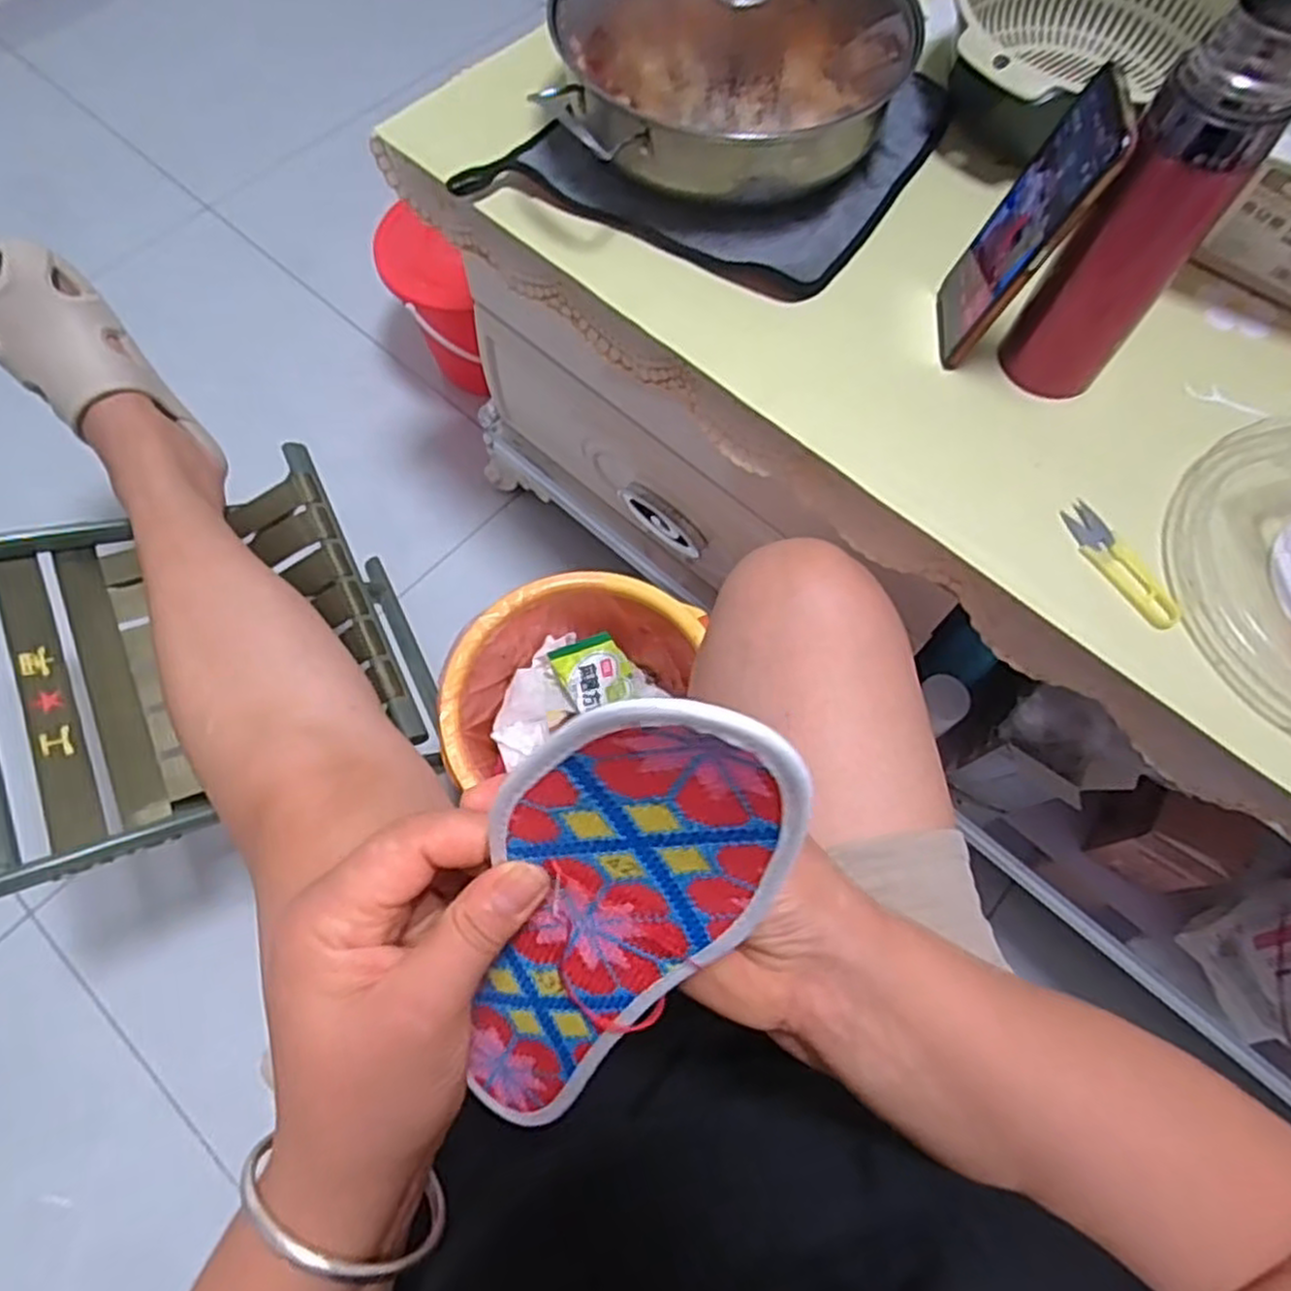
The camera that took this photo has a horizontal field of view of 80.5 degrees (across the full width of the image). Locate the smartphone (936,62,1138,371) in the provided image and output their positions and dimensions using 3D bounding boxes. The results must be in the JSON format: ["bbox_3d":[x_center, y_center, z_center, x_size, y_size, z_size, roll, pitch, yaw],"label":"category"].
[{"bbox_3d":[0.232,-0.258,0.476,0.008,0.164,0.081,9,68,-10],"label":"smartphone"}]

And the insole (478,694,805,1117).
[{"bbox_3d":[-0.018,0.097,0.250,0.076,0.241,0.026,29,40,10],"label":"insole"}]

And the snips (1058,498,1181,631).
[{"bbox_3d":[0.296,-0.051,0.475,0.026,0.005,0.093,-25,71,-11],"label":"snips"}]

